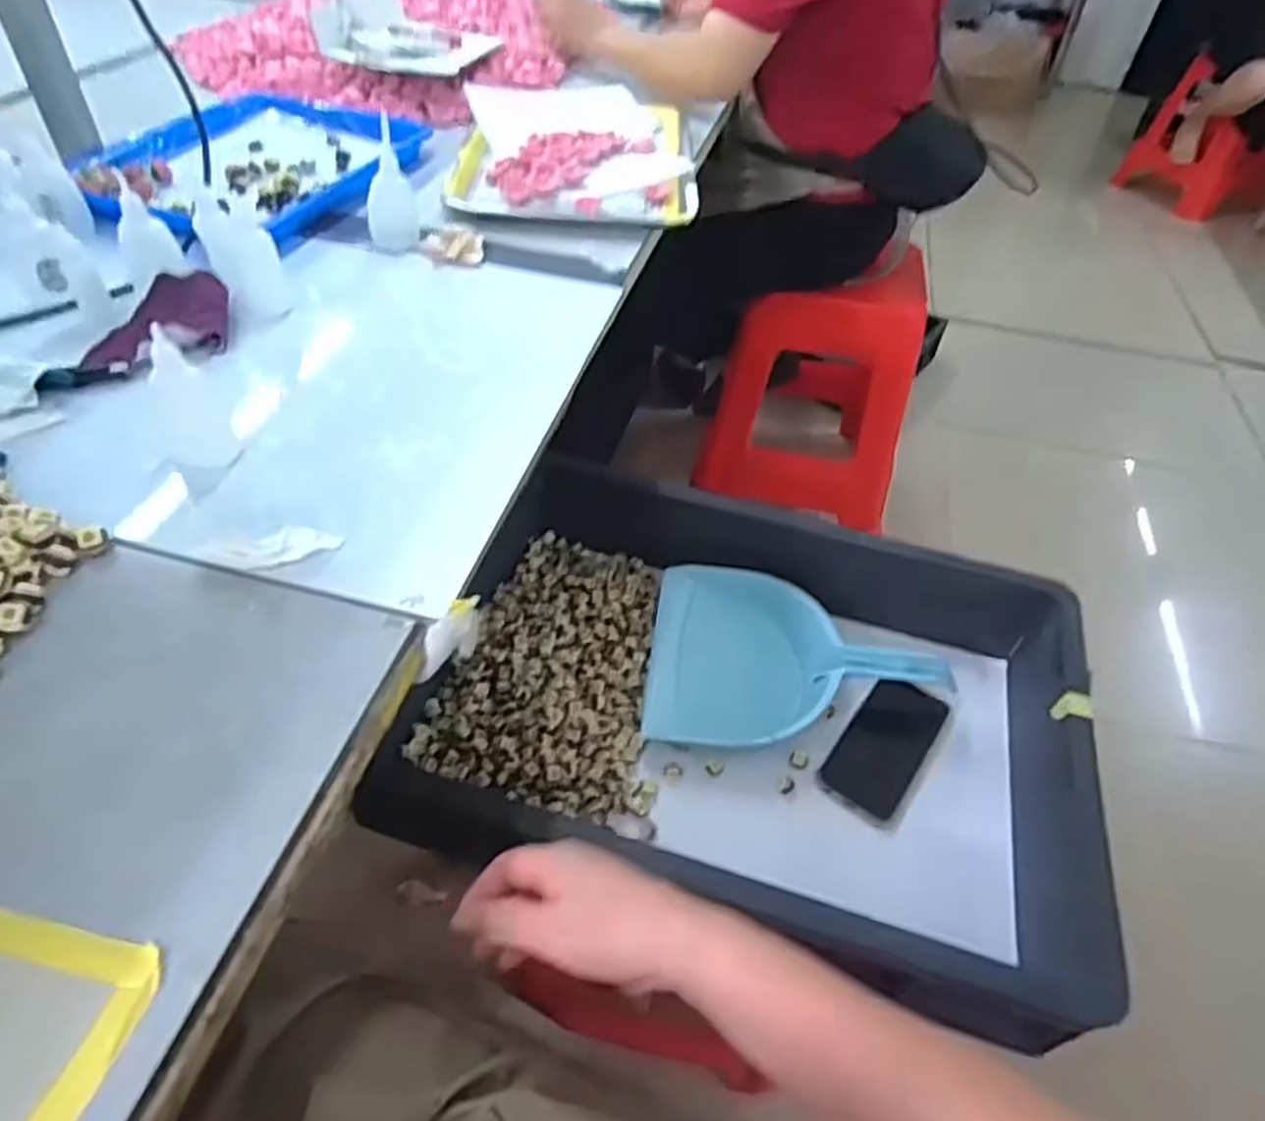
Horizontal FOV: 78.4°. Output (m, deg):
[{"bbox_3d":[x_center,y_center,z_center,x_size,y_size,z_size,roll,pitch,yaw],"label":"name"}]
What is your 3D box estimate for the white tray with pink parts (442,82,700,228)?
[{"bbox_3d":[-0.064,-0.472,0.885,0.252,0.030,0.306,1,48,-4],"label":"white tray with pink parts"}]

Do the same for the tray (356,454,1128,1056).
[{"bbox_3d":[0.111,0.126,0.720,0.576,0.113,0.423,15,47,9],"label":"tray"}]

